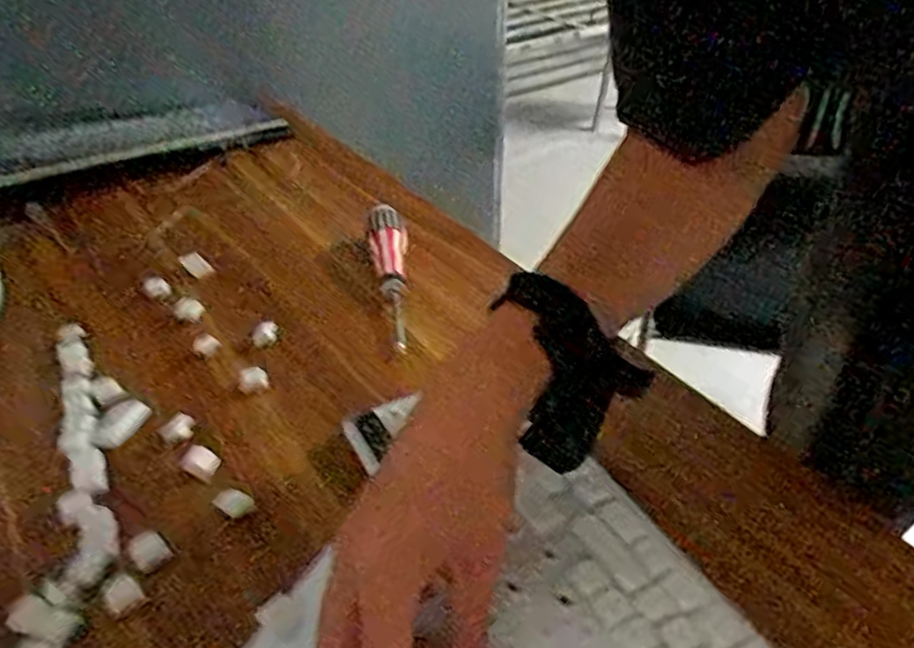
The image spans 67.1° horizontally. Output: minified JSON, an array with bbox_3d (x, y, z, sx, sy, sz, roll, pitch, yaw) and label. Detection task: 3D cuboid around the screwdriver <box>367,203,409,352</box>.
[{"bbox_3d":[-0.056,-0.047,0.601,0.033,0.025,0.151,-9,58,-5],"label":"screwdriver"}]

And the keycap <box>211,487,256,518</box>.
[{"bbox_3d":[-0.135,0.109,0.417,0.019,0.011,0.016,26,46,30],"label":"keycap"}]

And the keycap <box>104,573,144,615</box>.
[{"bbox_3d":[-0.185,0.150,0.382,0.017,0.006,0.016,29,47,32],"label":"keycap"}]

